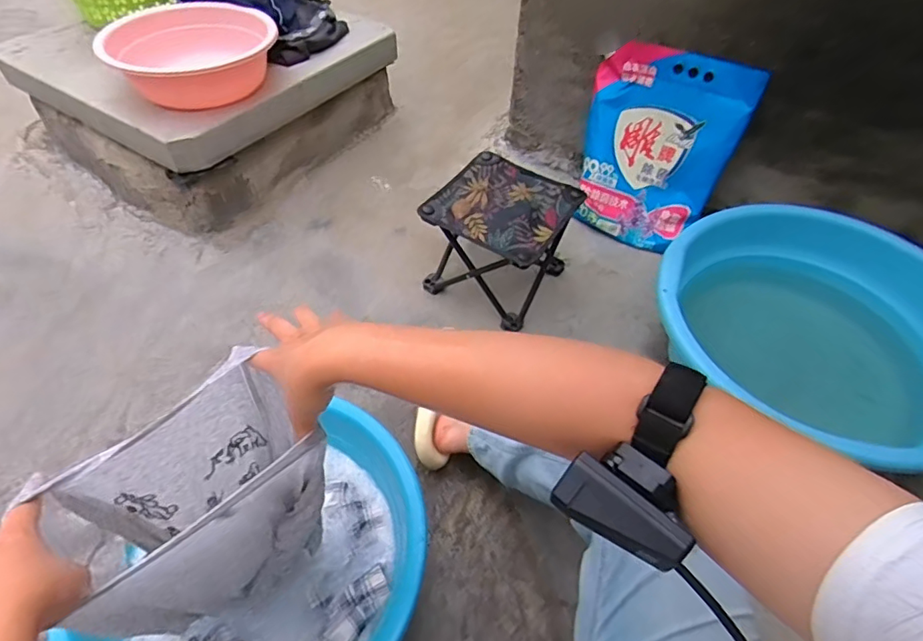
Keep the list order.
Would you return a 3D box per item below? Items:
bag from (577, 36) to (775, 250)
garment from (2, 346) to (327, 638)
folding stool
[{"bbox_3d":[0.452,-0.399,1.258,0.334,0.425,0.072,21,26,12],"label":"bag"},{"bbox_3d":[-0.261,0.208,0.552,0.215,0.305,0.132,-33,60,-27],"label":"garment"},{"bbox_3d":[0.083,-0.175,1.156,0.251,0.215,0.259,28,54,19],"label":"folding stool"}]

